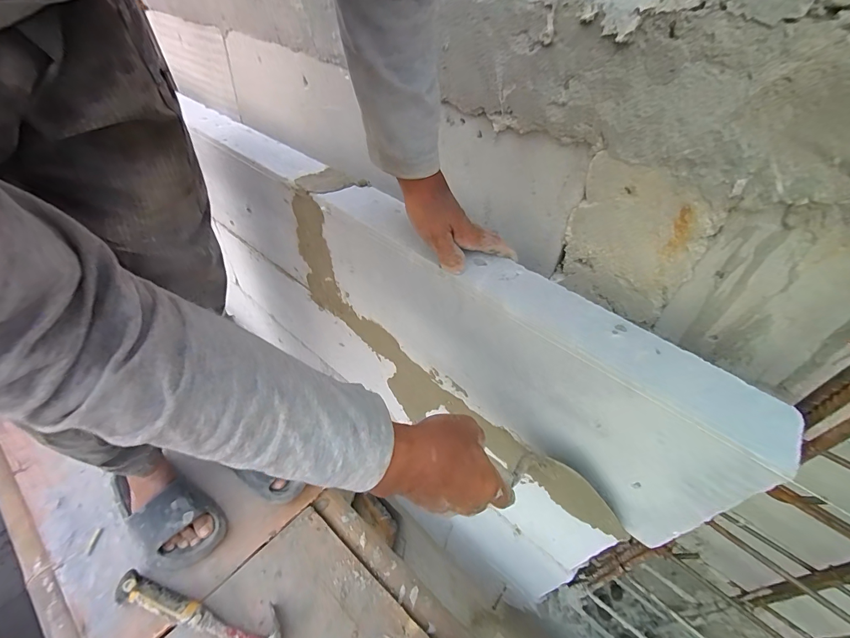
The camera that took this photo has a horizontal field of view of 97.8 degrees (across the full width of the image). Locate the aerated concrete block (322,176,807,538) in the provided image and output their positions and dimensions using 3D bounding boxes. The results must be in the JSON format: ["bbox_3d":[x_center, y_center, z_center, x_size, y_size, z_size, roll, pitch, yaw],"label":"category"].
[{"bbox_3d":[0.075,0.020,0.451,0.518,0.179,0.074,33,50,26],"label":"aerated concrete block"}]

